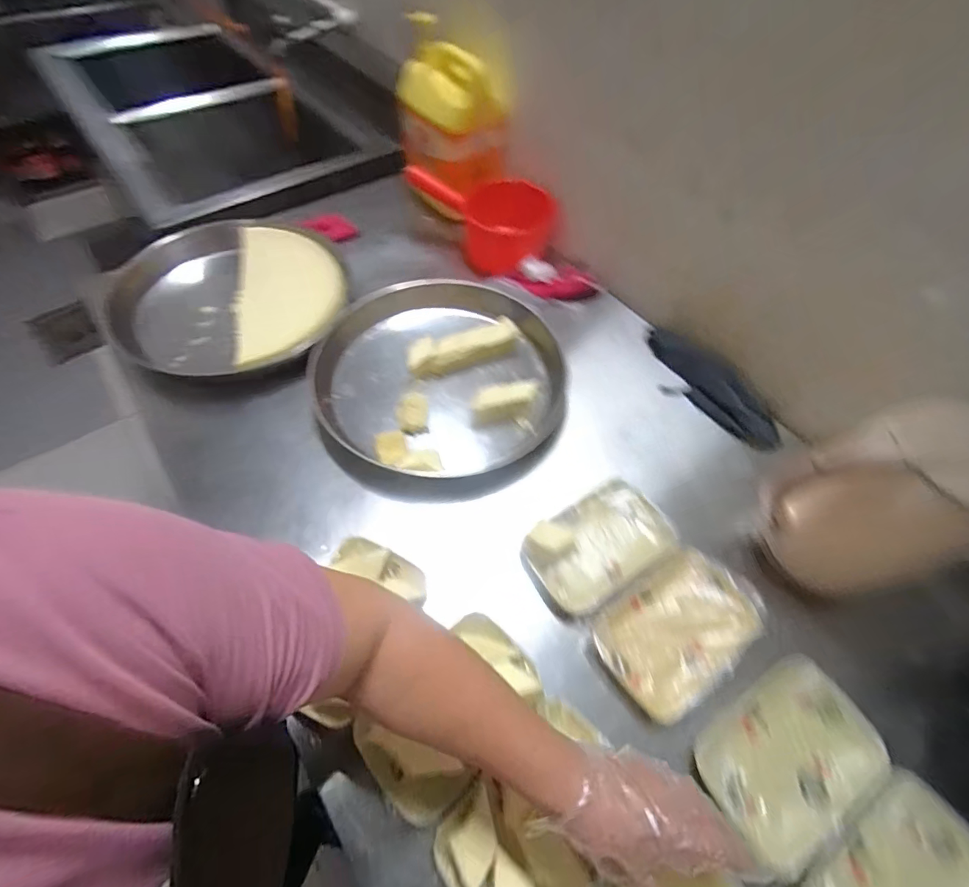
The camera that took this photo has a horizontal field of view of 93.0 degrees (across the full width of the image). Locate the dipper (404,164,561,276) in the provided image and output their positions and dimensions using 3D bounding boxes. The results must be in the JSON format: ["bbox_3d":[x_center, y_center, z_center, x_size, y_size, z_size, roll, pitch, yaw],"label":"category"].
[{"bbox_3d":[0.007,-0.458,0.941,0.305,0.127,0.148,38,63,19],"label":"dipper"}]

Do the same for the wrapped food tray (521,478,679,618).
[{"bbox_3d":[0.151,0.126,0.593,0.196,0.033,0.123,-28,64,-19],"label":"wrapped food tray"}]

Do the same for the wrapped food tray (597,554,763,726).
[{"bbox_3d":[0.234,0.216,0.544,0.200,0.022,0.127,-30,62,-17],"label":"wrapped food tray"}]

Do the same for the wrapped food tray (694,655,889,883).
[{"bbox_3d":[0.324,0.329,0.490,0.194,0.030,0.127,-28,63,-19],"label":"wrapped food tray"}]

